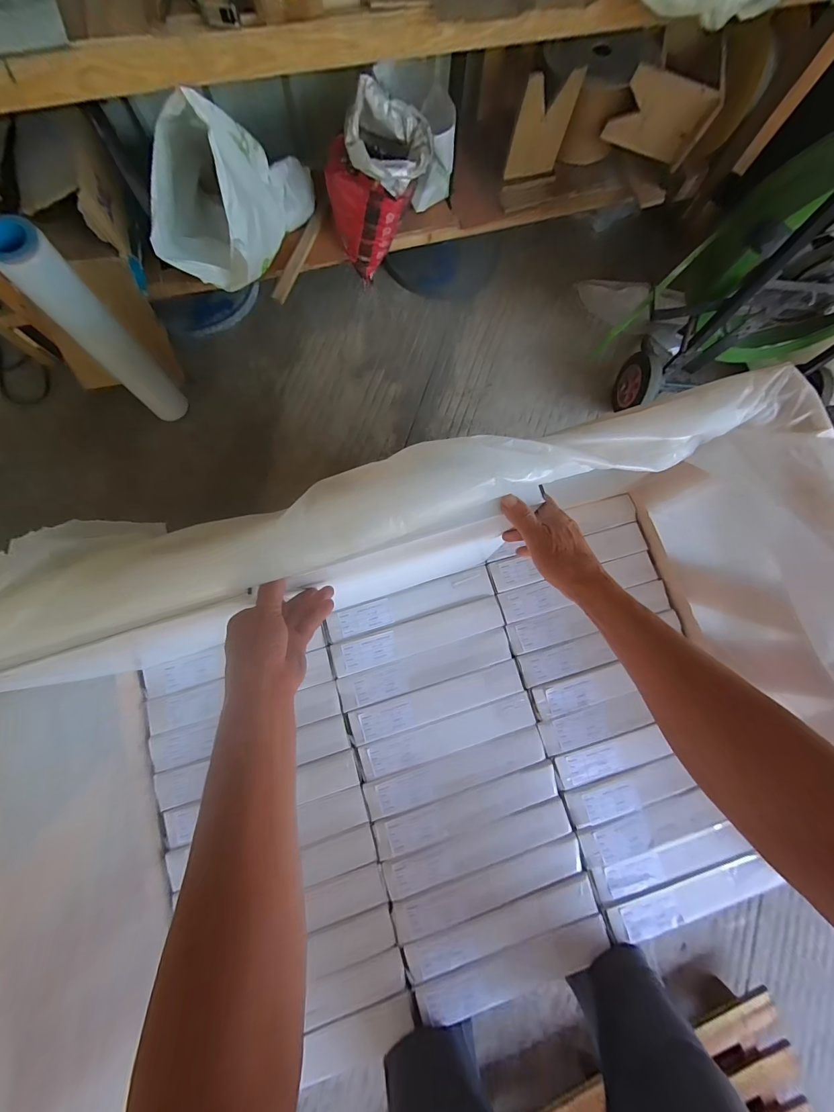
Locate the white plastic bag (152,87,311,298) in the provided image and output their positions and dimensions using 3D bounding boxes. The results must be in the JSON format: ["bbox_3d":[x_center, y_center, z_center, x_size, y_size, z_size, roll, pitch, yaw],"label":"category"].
[{"bbox_3d":[-0.445,-0.894,0.896,0.201,0.323,0.428,18,81,-1],"label":"white plastic bag"}]

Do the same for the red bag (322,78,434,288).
[{"bbox_3d":[-0.105,-0.973,1.017,0.259,0.326,0.223,-6,82,-5],"label":"red bag"}]

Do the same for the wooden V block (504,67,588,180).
[{"bbox_3d":[0.348,-1.175,1.035,0.164,0.195,0.026,-16,70,-7],"label":"wooden V block"}]

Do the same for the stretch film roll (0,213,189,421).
[{"bbox_3d":[-0.745,-0.515,0.932,0.109,0.532,0.100,1,81,-4],"label":"stretch film roll"}]

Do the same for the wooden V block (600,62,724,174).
[{"bbox_3d":[0.669,-1.207,1.044,0.255,0.156,0.036,10,81,-2],"label":"wooden V block"}]

